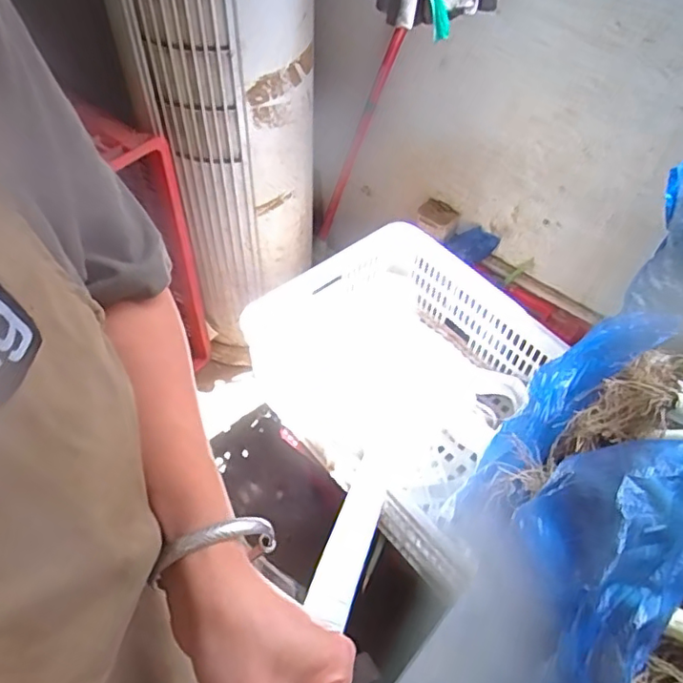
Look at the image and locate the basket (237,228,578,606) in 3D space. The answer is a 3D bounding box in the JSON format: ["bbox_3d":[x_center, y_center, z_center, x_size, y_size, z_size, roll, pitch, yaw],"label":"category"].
[{"bbox_3d":[0.122,0.086,1.055,0.396,0.249,0.514,-34,62,-26],"label":"basket"}]

